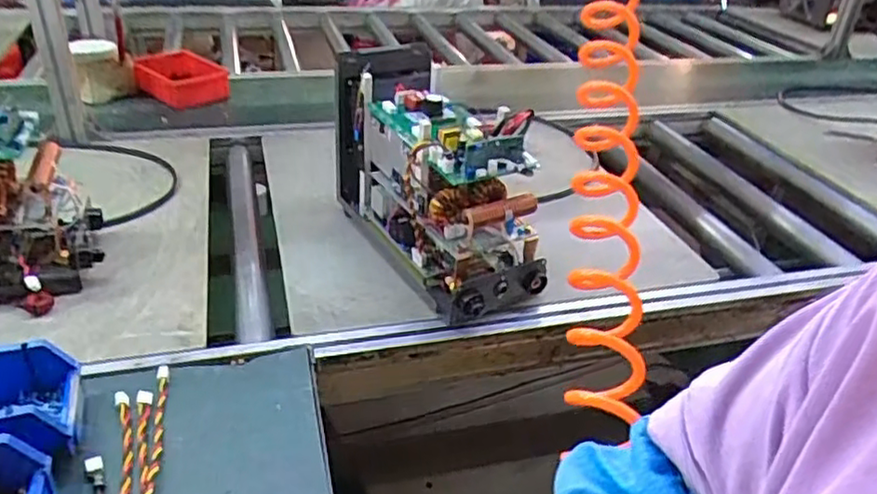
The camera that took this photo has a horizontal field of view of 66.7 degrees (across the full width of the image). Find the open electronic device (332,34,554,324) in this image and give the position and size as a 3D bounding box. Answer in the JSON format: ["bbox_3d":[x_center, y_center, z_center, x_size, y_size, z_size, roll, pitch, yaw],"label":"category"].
[{"bbox_3d":[0.005,-0.095,0.869,0.163,0.253,0.312,-25,42,-38],"label":"open electronic device"}]

